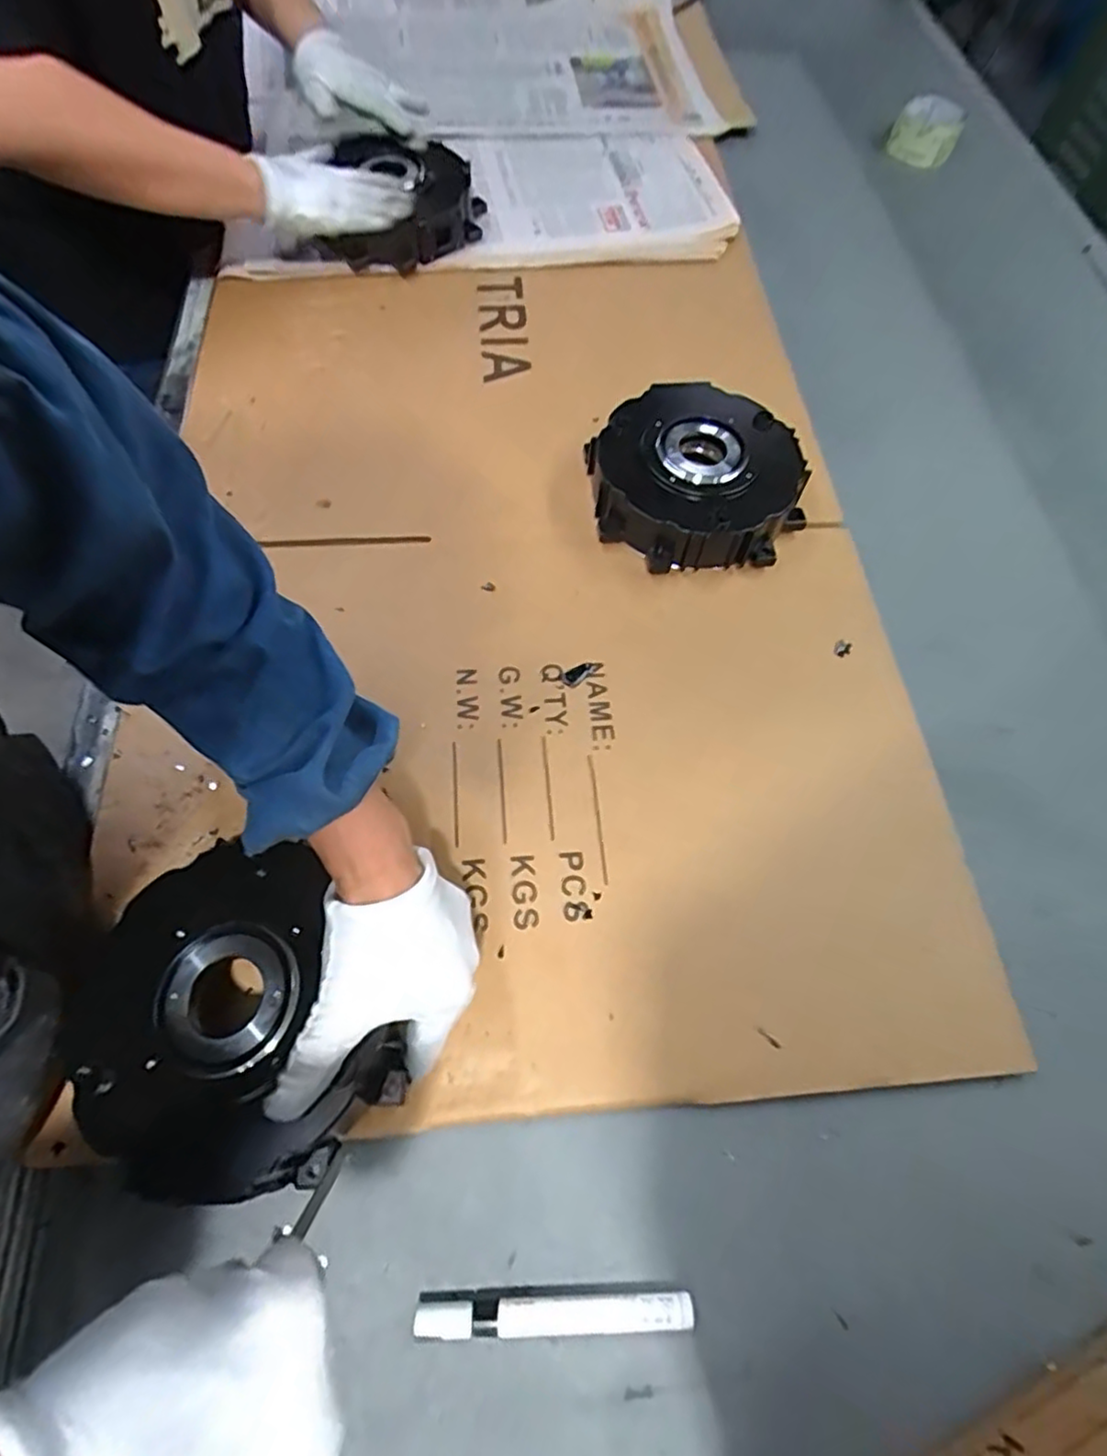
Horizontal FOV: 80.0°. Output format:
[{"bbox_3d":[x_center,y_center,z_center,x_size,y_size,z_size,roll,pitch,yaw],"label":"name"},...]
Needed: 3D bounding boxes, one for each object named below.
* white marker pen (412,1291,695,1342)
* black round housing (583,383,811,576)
[{"bbox_3d":[0.001,0.308,0.343,0.142,0.013,0.018,0,64,-3],"label":"white marker pen"},{"bbox_3d":[0.121,-0.218,0.567,0.176,0.057,0.173,1,64,-2],"label":"black round housing"}]

